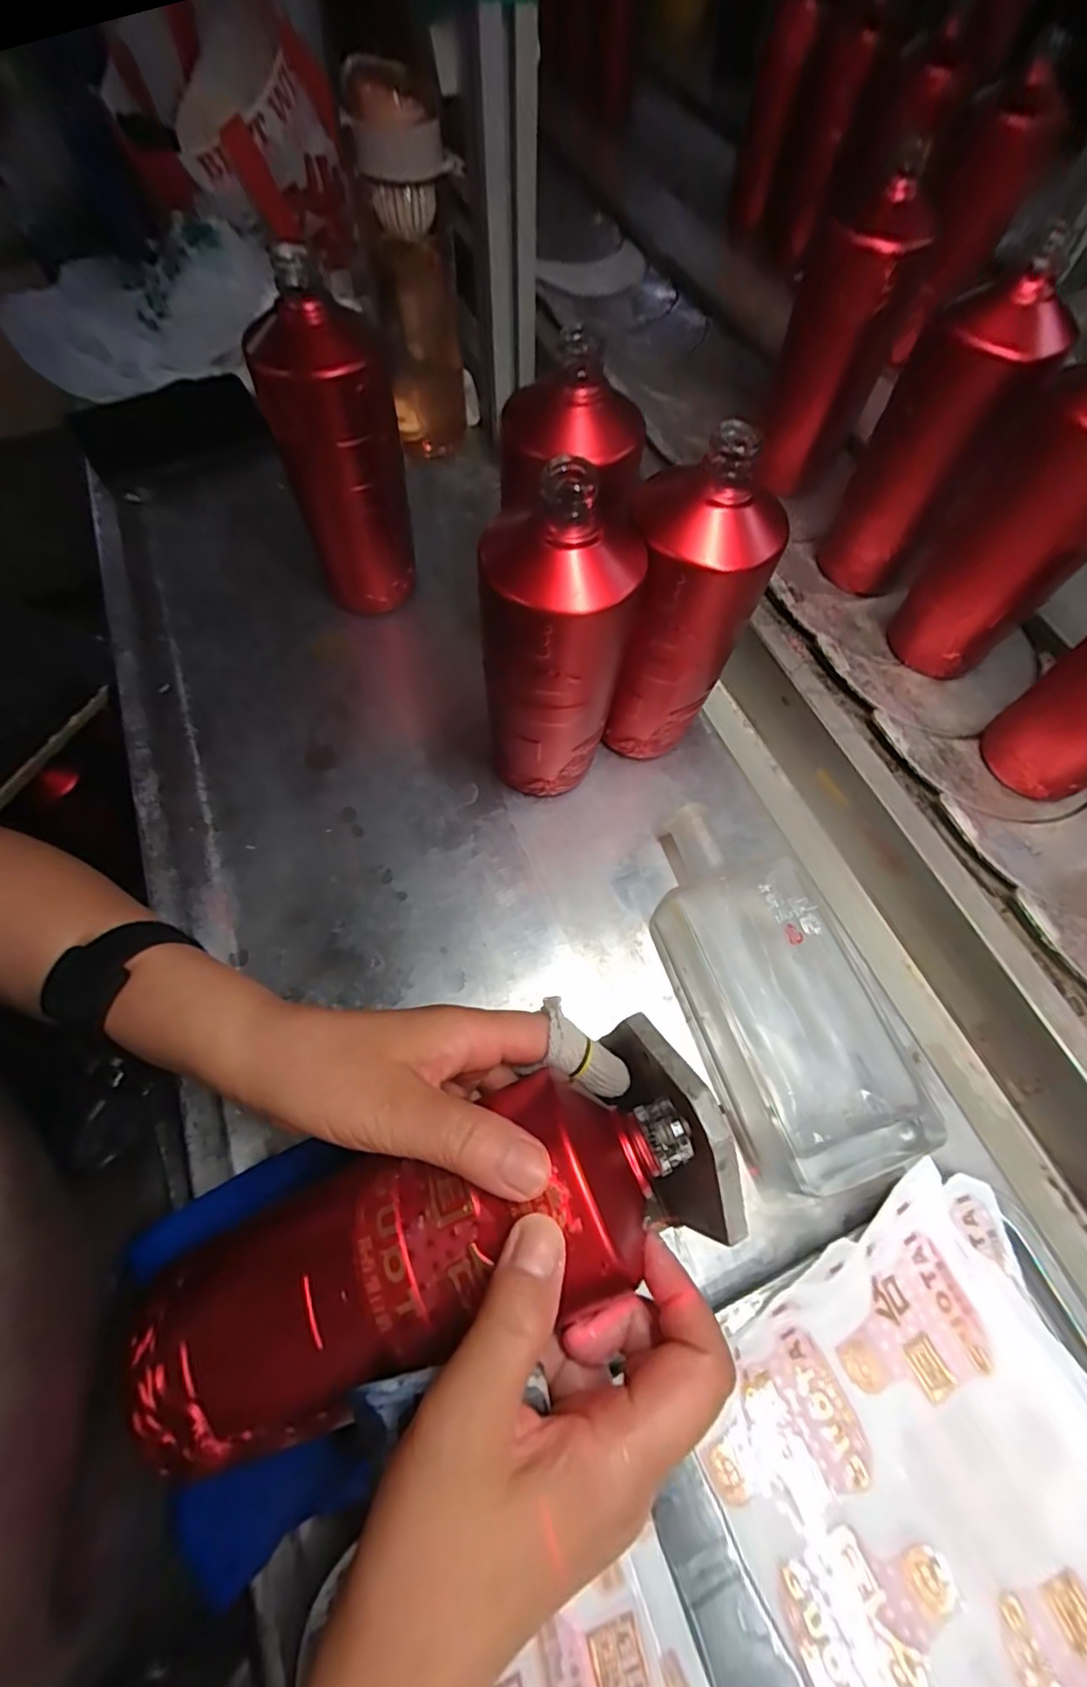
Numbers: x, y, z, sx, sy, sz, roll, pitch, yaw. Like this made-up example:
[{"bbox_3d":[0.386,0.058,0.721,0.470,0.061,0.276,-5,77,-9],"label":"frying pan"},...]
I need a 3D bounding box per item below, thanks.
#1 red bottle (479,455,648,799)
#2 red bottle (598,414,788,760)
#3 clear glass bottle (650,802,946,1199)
[{"bbox_3d":[0.007,-0.108,0.349,0.082,0.205,0.077,5,65,2],"label":"red bottle"},{"bbox_3d":[0.084,-0.128,0.359,0.073,0.201,0.078,11,66,5],"label":"red bottle"},{"bbox_3d":[0.133,0.079,0.352,0.104,0.041,0.229,-17,66,-8],"label":"clear glass bottle"}]

